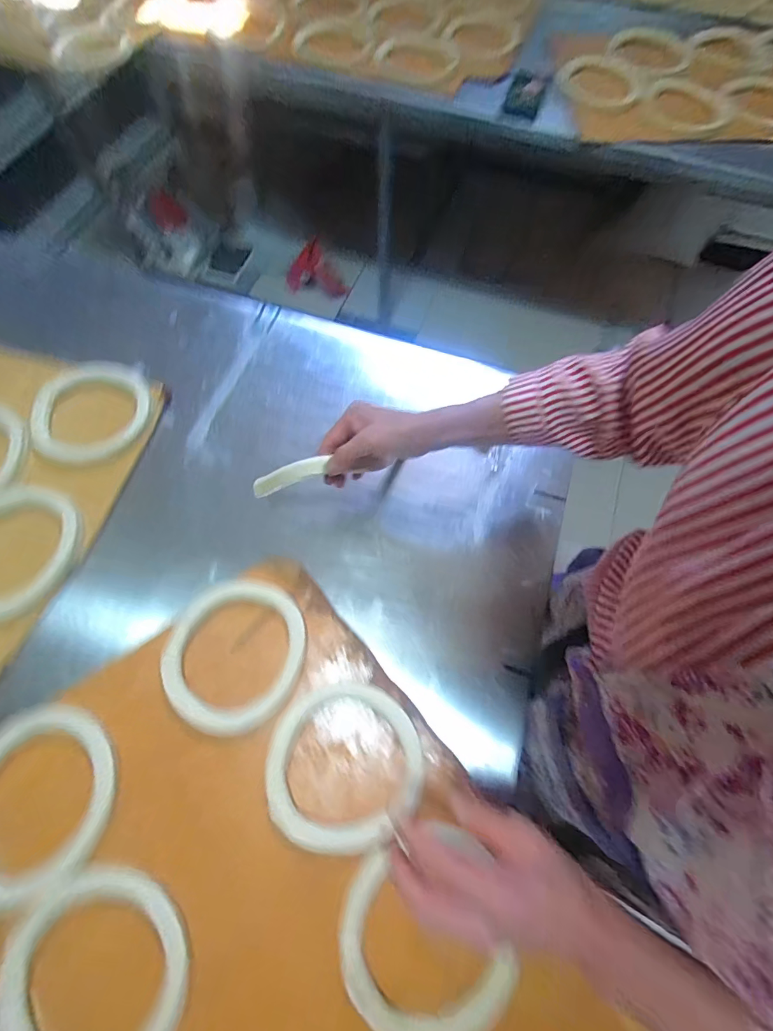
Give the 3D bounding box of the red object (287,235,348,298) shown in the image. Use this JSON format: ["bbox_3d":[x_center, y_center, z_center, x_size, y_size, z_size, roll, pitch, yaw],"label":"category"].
[{"bbox_3d":[-0.266,-0.841,1.488,0.179,0.198,0.048,-30,31,13],"label":"red object"}]

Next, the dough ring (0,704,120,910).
[{"bbox_3d":[-0.350,0.276,0.407,0.165,0.018,0.158,1,66,-1],"label":"dough ring"}]

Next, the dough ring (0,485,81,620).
[{"bbox_3d":[-0.464,0.041,0.510,0.144,0.021,0.162,12,66,4],"label":"dough ring"}]

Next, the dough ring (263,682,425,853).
[{"bbox_3d":[-0.041,0.248,0.420,0.155,0.021,0.143,1,66,-1],"label":"dough ring"}]

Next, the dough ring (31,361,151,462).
[{"bbox_3d":[-0.411,-0.149,0.582,0.152,0.019,0.165,1,66,-1],"label":"dough ring"}]

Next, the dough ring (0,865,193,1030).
[{"bbox_3d":[-0.255,0.400,0.359,0.161,0.015,0.139,30,69,11],"label":"dough ring"}]

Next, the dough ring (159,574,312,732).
[{"bbox_3d":[-0.169,0.152,0.468,0.149,0.010,0.160,1,66,-1],"label":"dough ring"}]

